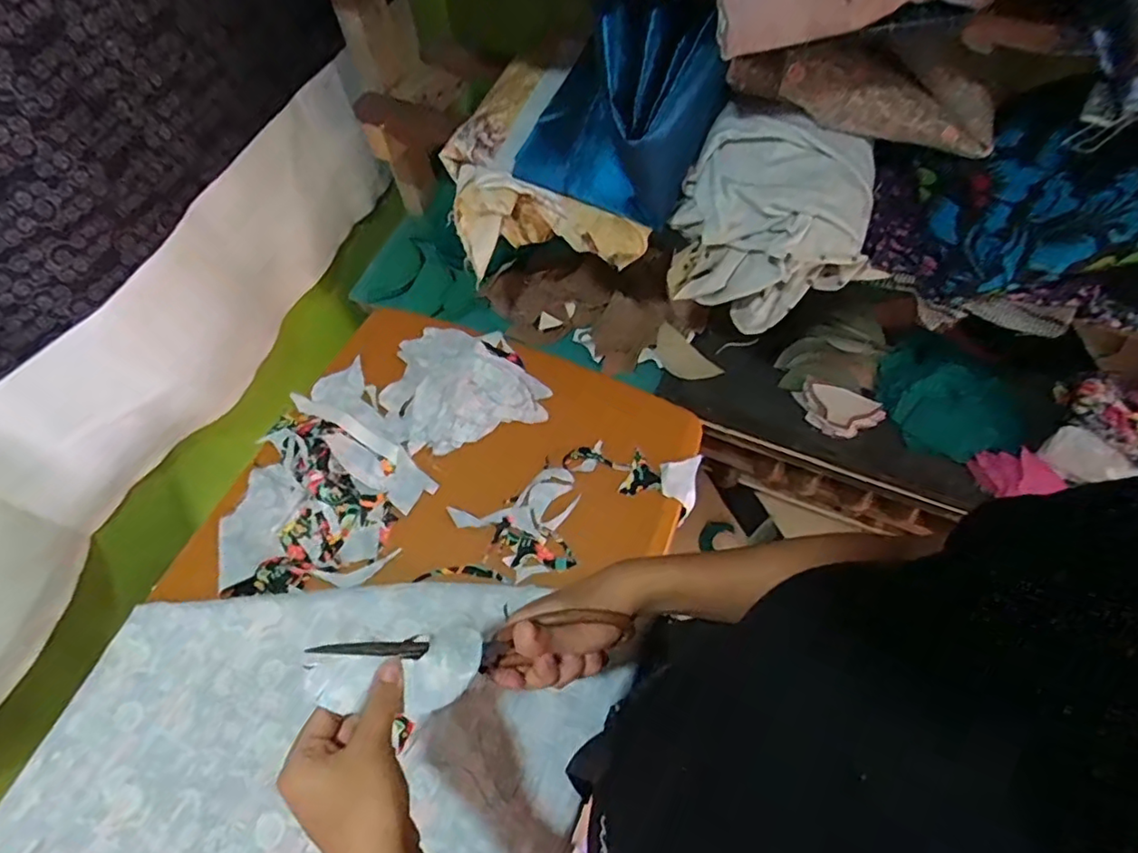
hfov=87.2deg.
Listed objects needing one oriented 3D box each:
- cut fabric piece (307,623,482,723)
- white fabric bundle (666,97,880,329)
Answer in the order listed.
[{"bbox_3d":[-0.107,0.153,0.370,0.103,0.014,0.050,-6,62,-3],"label":"cut fabric piece"},{"bbox_3d":[0.211,-0.212,0.624,0.184,0.157,0.135,24,65,13],"label":"white fabric bundle"}]

